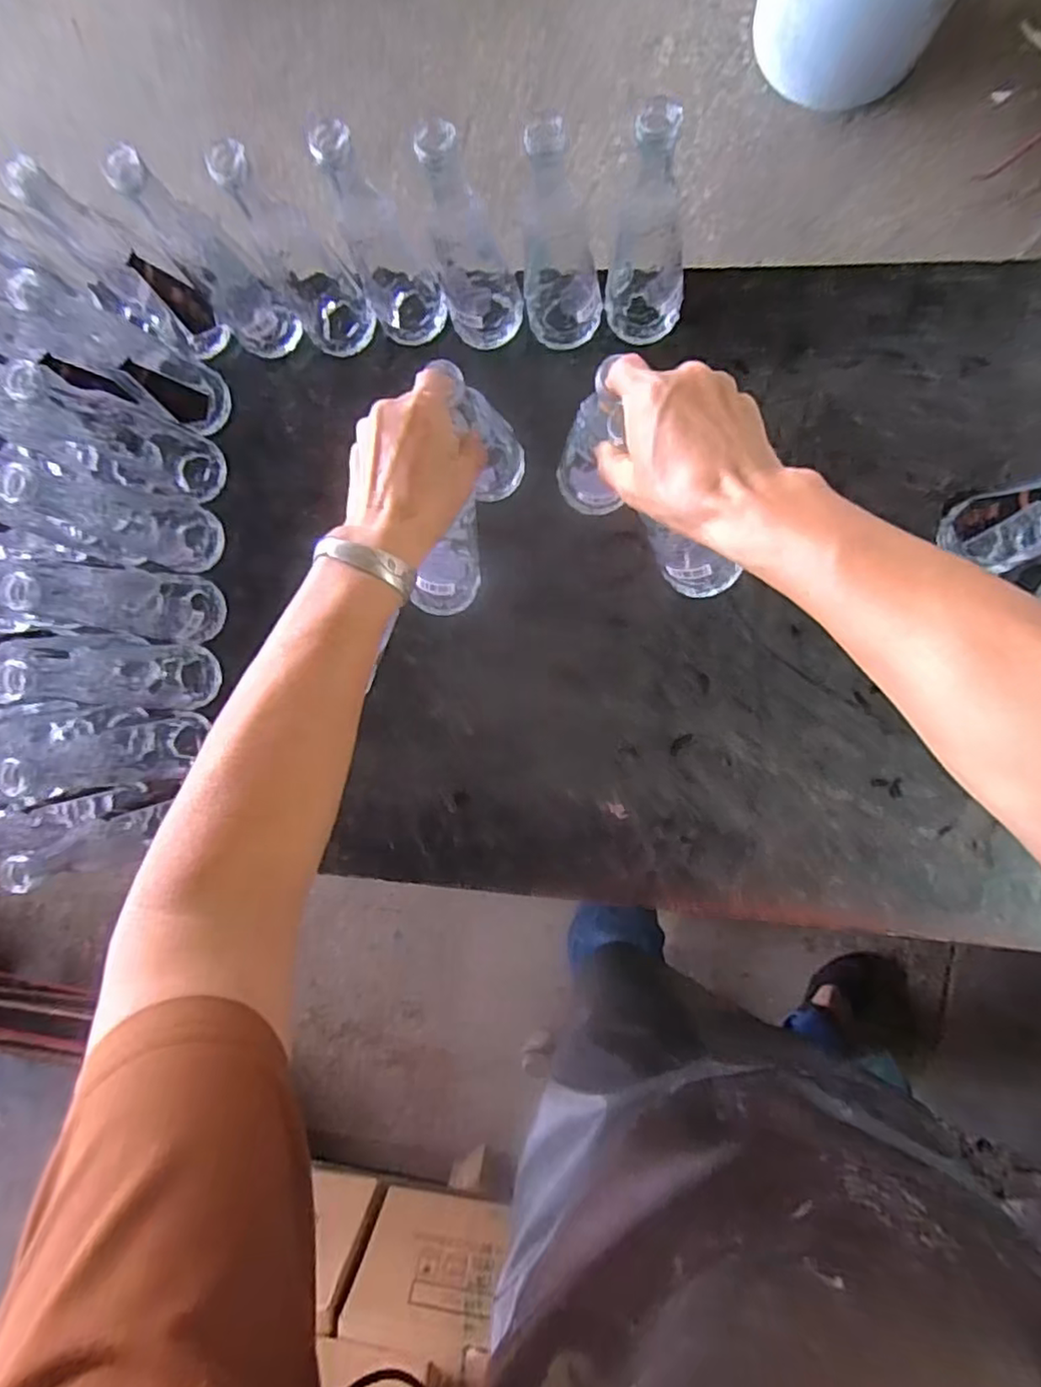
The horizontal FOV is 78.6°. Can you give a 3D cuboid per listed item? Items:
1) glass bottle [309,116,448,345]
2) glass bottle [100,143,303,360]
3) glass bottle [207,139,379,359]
[{"bbox_3d":[-0.117,-0.367,0.524,0.064,0.217,0.060,0,93,7],"label":"glass bottle"},{"bbox_3d":[-0.260,-0.359,0.542,0.050,0.205,0.056,41,97,3],"label":"glass bottle"},{"bbox_3d":[-0.190,-0.365,0.535,0.062,0.214,0.057,0,93,7],"label":"glass bottle"}]

